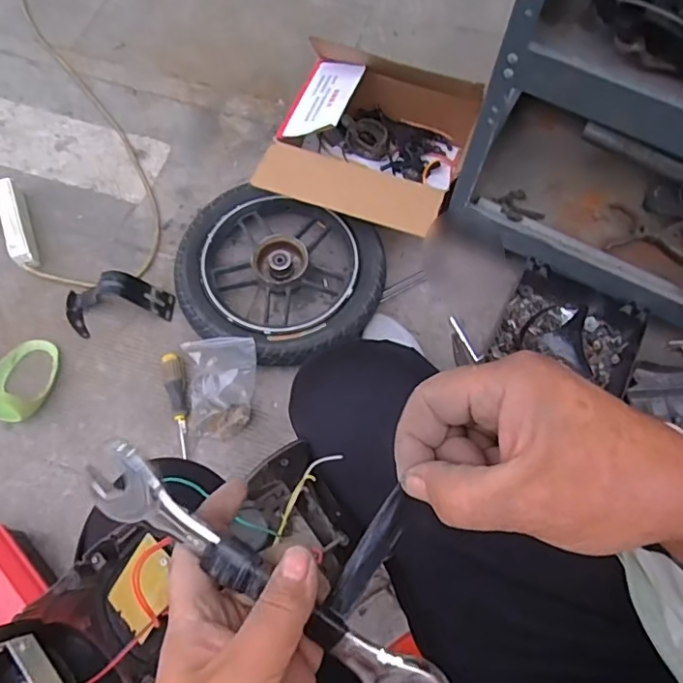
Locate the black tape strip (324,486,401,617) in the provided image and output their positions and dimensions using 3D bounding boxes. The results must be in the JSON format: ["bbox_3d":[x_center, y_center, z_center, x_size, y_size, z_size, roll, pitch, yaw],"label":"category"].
[{"bbox_3d":[0.013,0.097,0.250,0.016,0.004,0.066,28,99,10],"label":"black tape strip"}]

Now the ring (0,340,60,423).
[{"bbox_3d":[-0.545,0.052,0.887,0.104,0.110,0.148,11,68,3],"label":"ring"}]

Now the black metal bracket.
[{"bbox_3d":[-0.397,-0.064,0.942,0.190,0.088,0.084,-1,69,1],"label":"black metal bracket"}]

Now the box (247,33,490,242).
[{"bbox_3d":[0.052,-0.338,1.009,0.325,0.199,0.322,20,70,8],"label":"box"}]

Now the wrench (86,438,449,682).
[{"bbox_3d":[-0.038,0.115,0.257,0.196,0.008,0.038,32,112,8],"label":"wrench"}]

